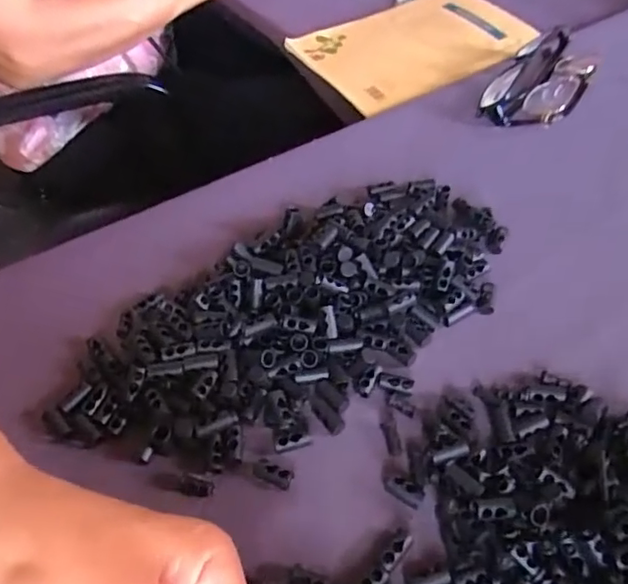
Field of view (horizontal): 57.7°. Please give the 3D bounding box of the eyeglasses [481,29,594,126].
[{"bbox_3d":[0.187,-0.177,0.465,0.067,0.024,0.124,25,56,21],"label":"eyeglasses"}]

